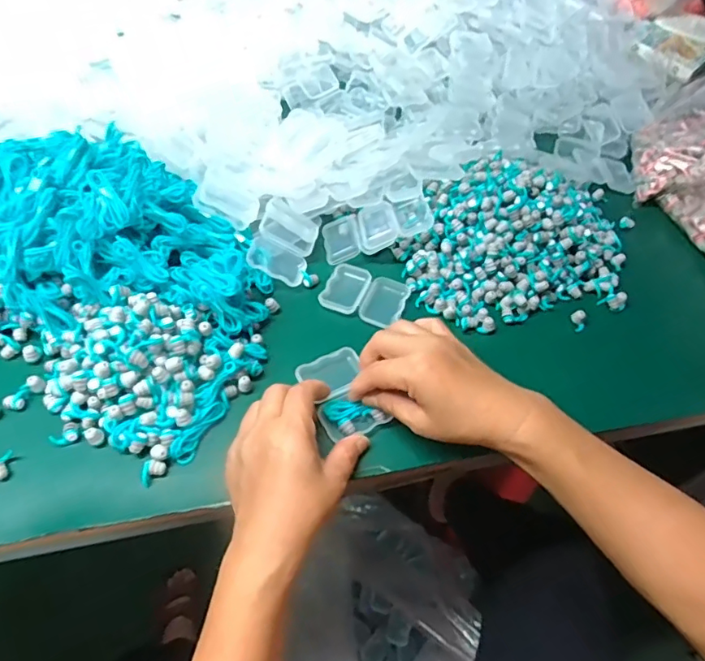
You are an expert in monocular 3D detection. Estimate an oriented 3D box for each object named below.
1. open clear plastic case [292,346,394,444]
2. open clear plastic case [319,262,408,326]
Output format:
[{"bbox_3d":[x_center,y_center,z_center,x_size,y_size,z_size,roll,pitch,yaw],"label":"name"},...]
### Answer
[{"bbox_3d":[-0.009,0.051,0.421,0.052,0.017,0.073,-18,57,-18],"label":"open clear plastic case"},{"bbox_3d":[0.011,-0.033,0.492,0.075,0.014,0.059,19,53,9],"label":"open clear plastic case"}]

